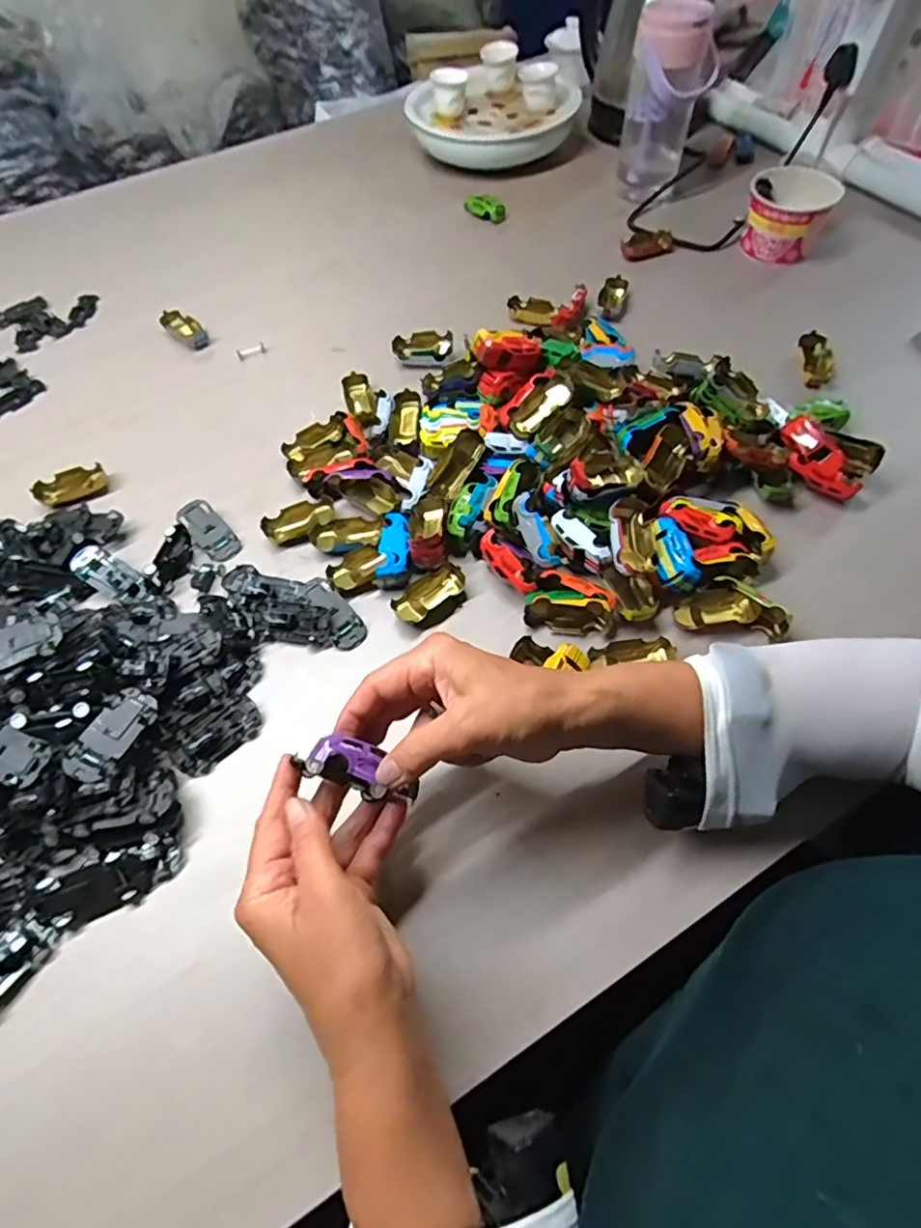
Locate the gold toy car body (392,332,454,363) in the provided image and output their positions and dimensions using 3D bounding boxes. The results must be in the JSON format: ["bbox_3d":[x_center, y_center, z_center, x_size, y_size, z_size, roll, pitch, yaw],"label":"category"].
[{"bbox_3d":[-0.041,-0.288,0.640,0.066,0.022,0.034,-1,59,2],"label":"gold toy car body"}]

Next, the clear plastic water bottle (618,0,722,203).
[{"bbox_3d":[0.244,-0.605,0.695,0.095,0.163,0.080,12,60,9],"label":"clear plastic water bottle"}]

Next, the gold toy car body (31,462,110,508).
[{"bbox_3d":[-0.373,-0.122,0.565,0.062,0.019,0.036,-36,64,-18],"label":"gold toy car body"}]

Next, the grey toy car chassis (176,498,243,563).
[{"bbox_3d":[-0.225,-0.076,0.525,0.030,0.012,0.068,-40,65,-19],"label":"grey toy car chassis"}]

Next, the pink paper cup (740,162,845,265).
[{"bbox_3d":[0.361,-0.443,0.653,0.087,0.076,0.081,-1,59,2],"label":"pink paper cup"}]

